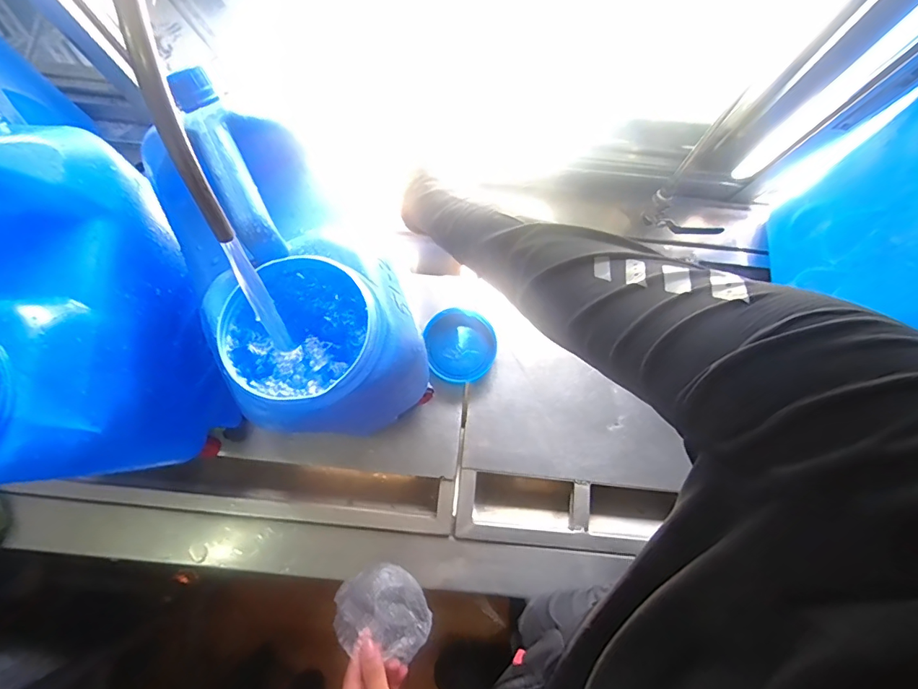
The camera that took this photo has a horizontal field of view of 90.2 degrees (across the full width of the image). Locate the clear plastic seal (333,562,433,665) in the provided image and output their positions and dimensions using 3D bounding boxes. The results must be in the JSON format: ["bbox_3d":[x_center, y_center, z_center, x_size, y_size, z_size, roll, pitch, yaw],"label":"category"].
[{"bbox_3d":[-0.090,0.319,0.542,0.113,0.119,0.037,38,107,8],"label":"clear plastic seal"}]

